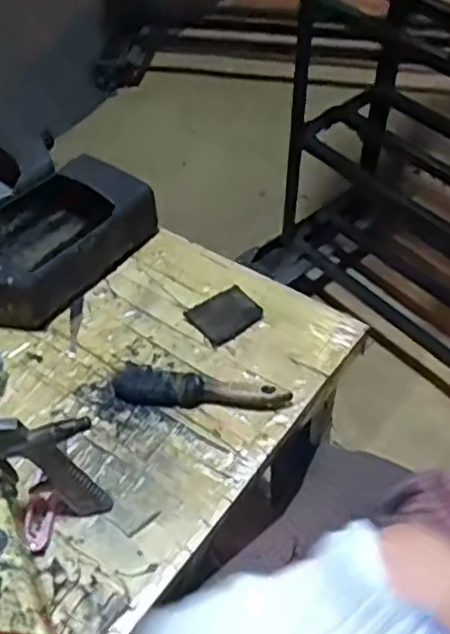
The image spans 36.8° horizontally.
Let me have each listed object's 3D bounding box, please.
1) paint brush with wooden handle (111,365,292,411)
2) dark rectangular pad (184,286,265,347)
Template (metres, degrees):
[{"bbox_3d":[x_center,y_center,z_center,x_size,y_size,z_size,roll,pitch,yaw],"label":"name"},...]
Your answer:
[{"bbox_3d":[-0.022,0.061,0.570,0.150,0.025,0.037,10,50,10],"label":"paint brush with wooden handle"},{"bbox_3d":[0.002,-0.004,0.632,0.063,0.011,0.048,-31,56,-24],"label":"dark rectangular pad"}]

